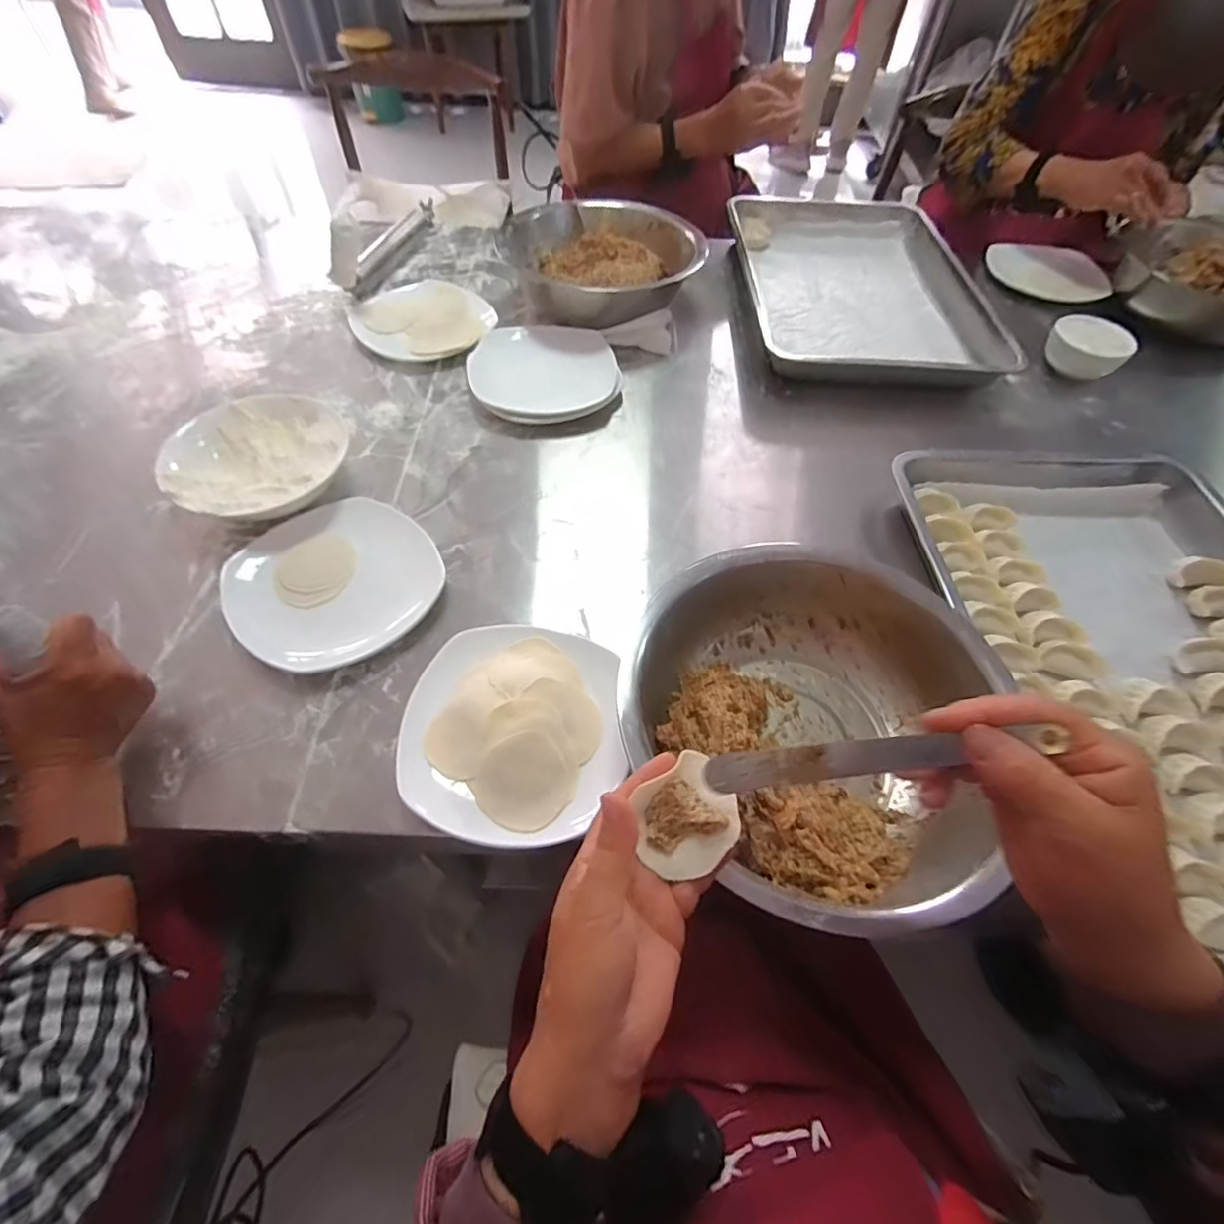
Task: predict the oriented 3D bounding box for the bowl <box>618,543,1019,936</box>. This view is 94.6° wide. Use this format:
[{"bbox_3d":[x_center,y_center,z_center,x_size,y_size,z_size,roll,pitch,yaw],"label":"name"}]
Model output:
[{"bbox_3d":[0.142,0.075,0.443,0.264,0.090,0.243,1,57,-2],"label":"bowl"}]

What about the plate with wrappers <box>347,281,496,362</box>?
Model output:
[{"bbox_3d":[-0.260,-0.398,0.775,0.166,0.022,0.173,1,57,-2],"label":"plate with wrappers"}]

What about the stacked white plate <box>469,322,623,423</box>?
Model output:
[{"bbox_3d":[-0.085,-0.301,0.711,0.178,0.034,0.157,-7,57,-7],"label":"stacked white plate"}]

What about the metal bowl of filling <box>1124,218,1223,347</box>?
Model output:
[{"bbox_3d":[0.910,-0.491,0.859,0.273,0.095,0.236,-23,61,-17],"label":"metal bowl of filling"}]

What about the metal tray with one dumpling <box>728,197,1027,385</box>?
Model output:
[{"bbox_3d":[0.363,-0.499,0.858,0.340,0.052,0.523,0,57,-3],"label":"metal tray with one dumpling"}]

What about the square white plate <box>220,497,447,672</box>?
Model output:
[{"bbox_3d":[-0.256,-0.030,0.527,0.174,0.027,0.162,-32,64,-21],"label":"square white plate"}]

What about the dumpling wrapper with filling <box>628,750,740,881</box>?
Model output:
[{"bbox_3d":[0.042,0.115,0.317,0.056,0.016,0.054,-27,62,-19],"label":"dumpling wrapper with filling"}]

